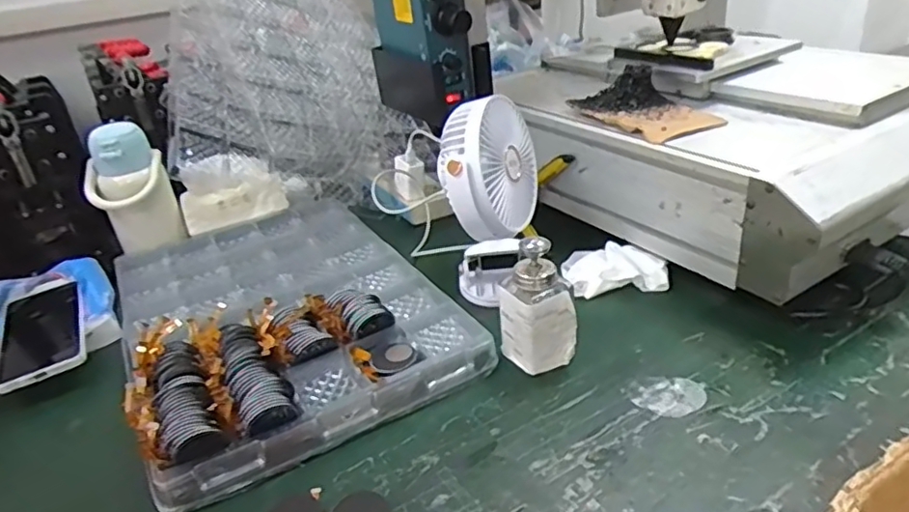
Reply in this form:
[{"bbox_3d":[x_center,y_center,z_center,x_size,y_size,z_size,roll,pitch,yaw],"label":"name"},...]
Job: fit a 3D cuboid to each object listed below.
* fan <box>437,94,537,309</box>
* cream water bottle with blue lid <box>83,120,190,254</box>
[{"bbox_3d":[0.039,-0.069,0.680,0.080,0.196,0.157,6,31,21],"label":"fan"},{"bbox_3d":[-0.412,-0.084,0.777,0.094,0.154,0.077,-24,33,-28],"label":"cream water bottle with blue lid"}]

